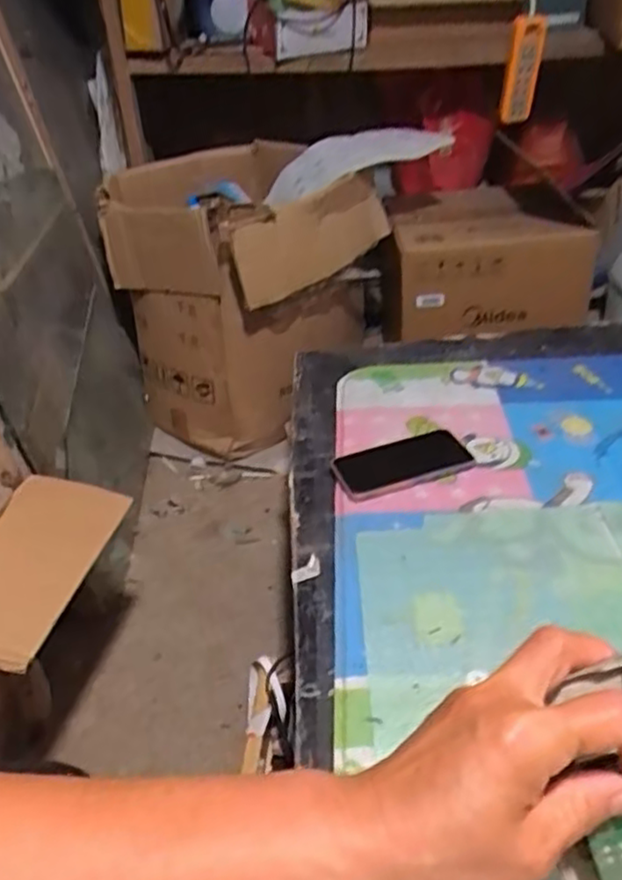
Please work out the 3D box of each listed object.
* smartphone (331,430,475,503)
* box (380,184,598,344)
[{"bbox_3d":[0.105,0.027,0.799,0.150,0.010,0.081,-16,36,-12],"label":"smartphone"},{"bbox_3d":[0.334,-0.369,1.410,0.366,0.186,0.336,-4,39,4],"label":"box"}]

